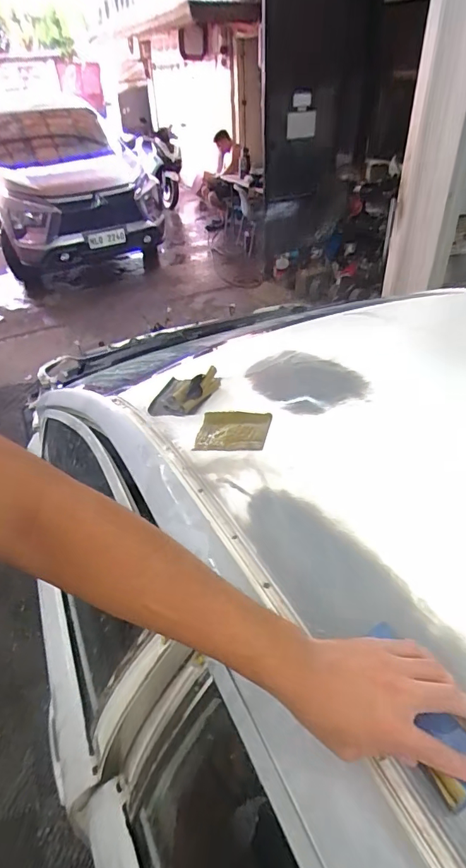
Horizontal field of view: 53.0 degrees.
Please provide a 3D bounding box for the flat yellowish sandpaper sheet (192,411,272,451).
[{"bbox_3d":[0.000,-0.007,0.776,0.117,0.010,0.095,4,39,9],"label":"flat yellowish sandpaper sheet"}]

